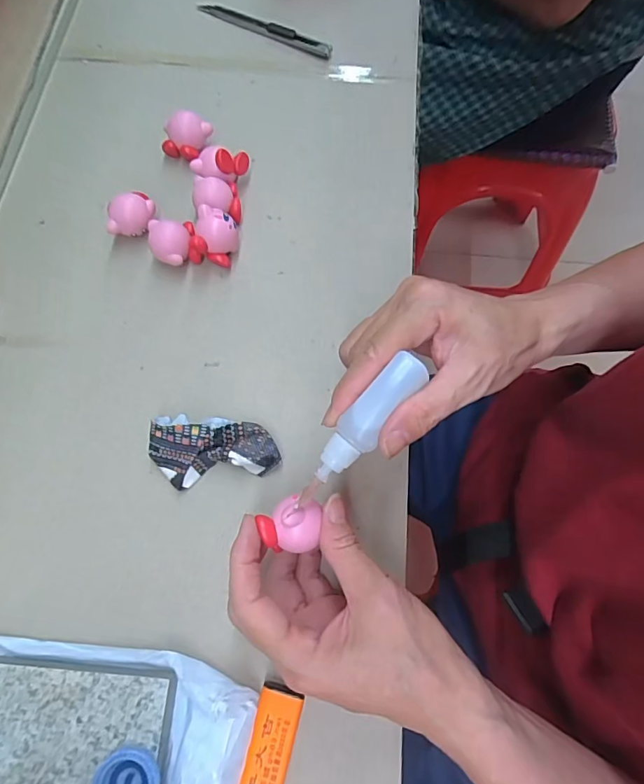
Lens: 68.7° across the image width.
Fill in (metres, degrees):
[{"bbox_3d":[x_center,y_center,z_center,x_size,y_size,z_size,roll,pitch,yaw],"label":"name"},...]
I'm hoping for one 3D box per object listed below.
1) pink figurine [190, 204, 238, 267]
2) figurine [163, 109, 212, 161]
[{"bbox_3d":[-0.076,-0.109,0.337,0.025,0.036,0.030,23,72,8],"label":"pink figurine"},{"bbox_3d":[-0.108,-0.203,0.375,0.034,0.027,0.025,15,71,5],"label":"figurine"}]

